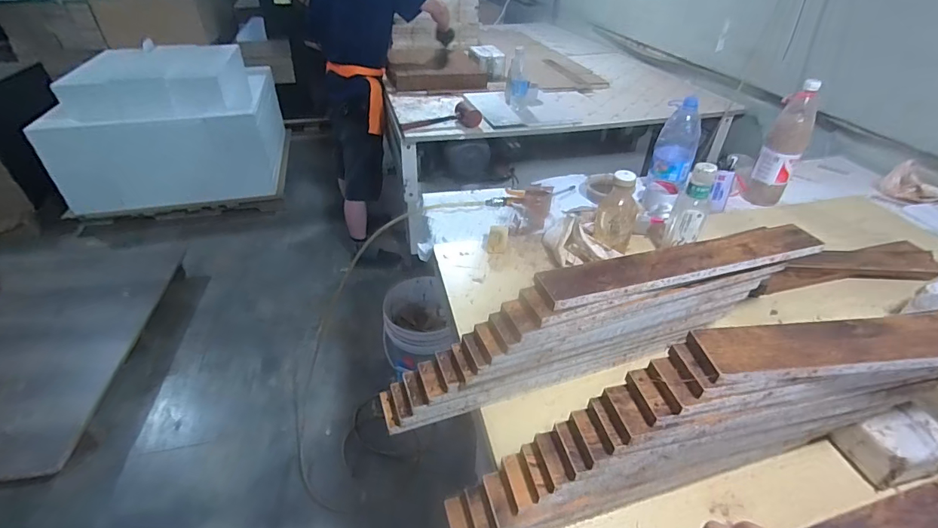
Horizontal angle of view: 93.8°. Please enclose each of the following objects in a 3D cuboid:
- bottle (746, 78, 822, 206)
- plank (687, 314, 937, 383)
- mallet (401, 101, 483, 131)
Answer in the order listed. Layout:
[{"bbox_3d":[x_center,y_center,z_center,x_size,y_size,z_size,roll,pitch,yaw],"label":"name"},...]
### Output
[{"bbox_3d":[0.805,-0.302,1.117,0.091,0.284,0.081,23,42,26],"label":"bottle"},{"bbox_3d":[0.478,0.082,0.483,0.478,0.019,0.063,-4,38,-7],"label":"plank"},{"bbox_3d":[-0.093,-0.497,1.501,0.264,0.059,0.090,-16,41,-22],"label":"mallet"}]

